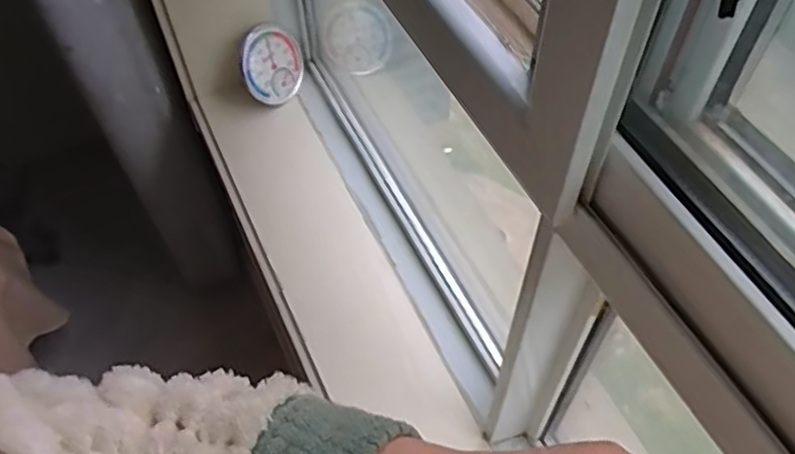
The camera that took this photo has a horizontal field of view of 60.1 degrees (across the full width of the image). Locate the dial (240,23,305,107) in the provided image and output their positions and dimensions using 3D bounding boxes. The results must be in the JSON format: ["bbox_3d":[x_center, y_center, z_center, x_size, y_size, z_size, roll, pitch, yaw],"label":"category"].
[{"bbox_3d":[-0.204,-0.264,1.123,0.110,0.123,0.019,-44,42,-19],"label":"dial"}]

